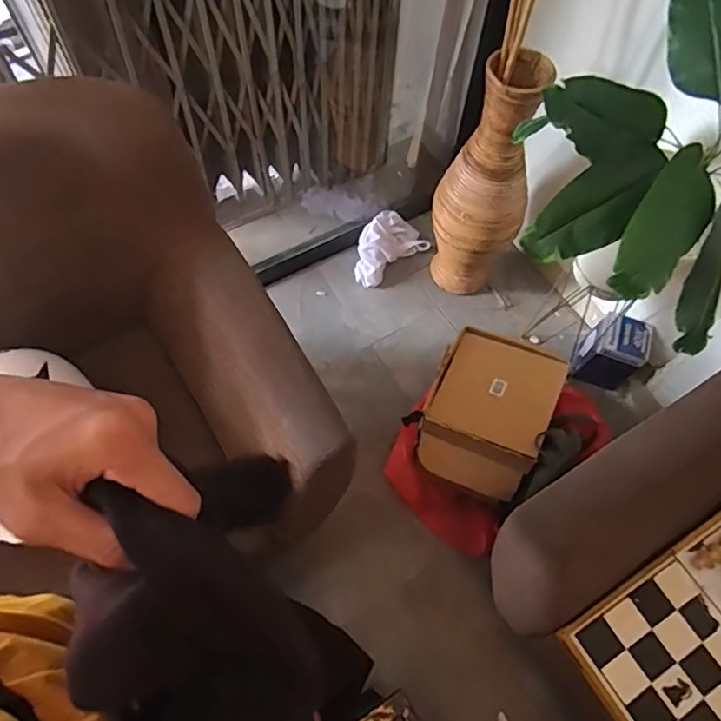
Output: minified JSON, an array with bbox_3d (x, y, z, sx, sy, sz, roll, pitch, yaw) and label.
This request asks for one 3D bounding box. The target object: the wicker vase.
[{"bbox_3d":[0.313,-0.420,1.520,0.197,0.713,0.181,-5,62,-5],"label":"wicker vase"}]

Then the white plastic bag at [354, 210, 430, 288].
[{"bbox_3d":[0.070,-0.364,1.841,0.278,0.074,0.179,-38,70,-20],"label":"white plastic bag"}]

